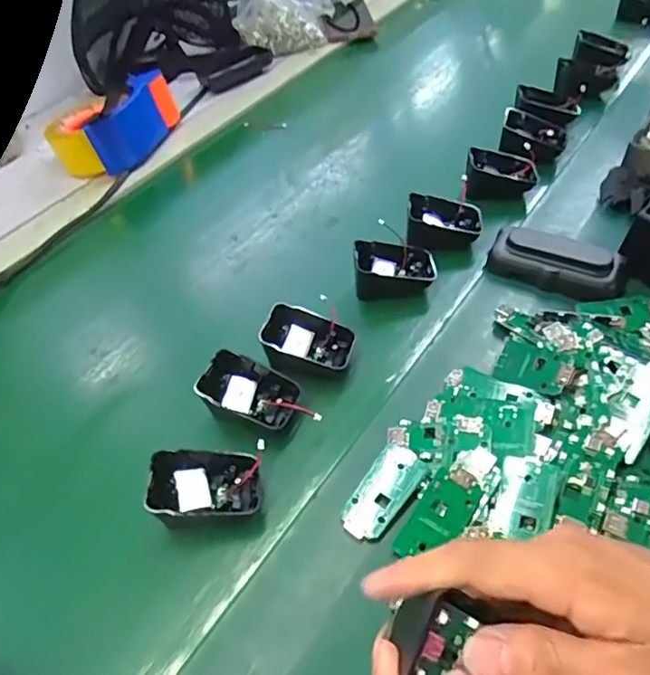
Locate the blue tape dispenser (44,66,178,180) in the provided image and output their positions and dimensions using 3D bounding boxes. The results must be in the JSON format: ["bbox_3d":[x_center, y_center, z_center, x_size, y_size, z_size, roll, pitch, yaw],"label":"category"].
[{"bbox_3d":[-0.251,-0.256,0.688,0.075,0.077,0.144,20,56,22],"label":"blue tape dispenser"}]

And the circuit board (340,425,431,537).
[{"bbox_3d":[0.041,0.093,0.363,0.033,0.008,0.078,21,56,22],"label":"circuit board"}]

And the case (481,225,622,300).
[{"bbox_3d":[0.191,-0.062,0.474,0.106,0.032,0.041,20,56,22],"label":"case"}]

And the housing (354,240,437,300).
[{"bbox_3d":[0.060,-0.059,0.491,0.069,0.037,0.042,-6,50,2],"label":"housing"}]

